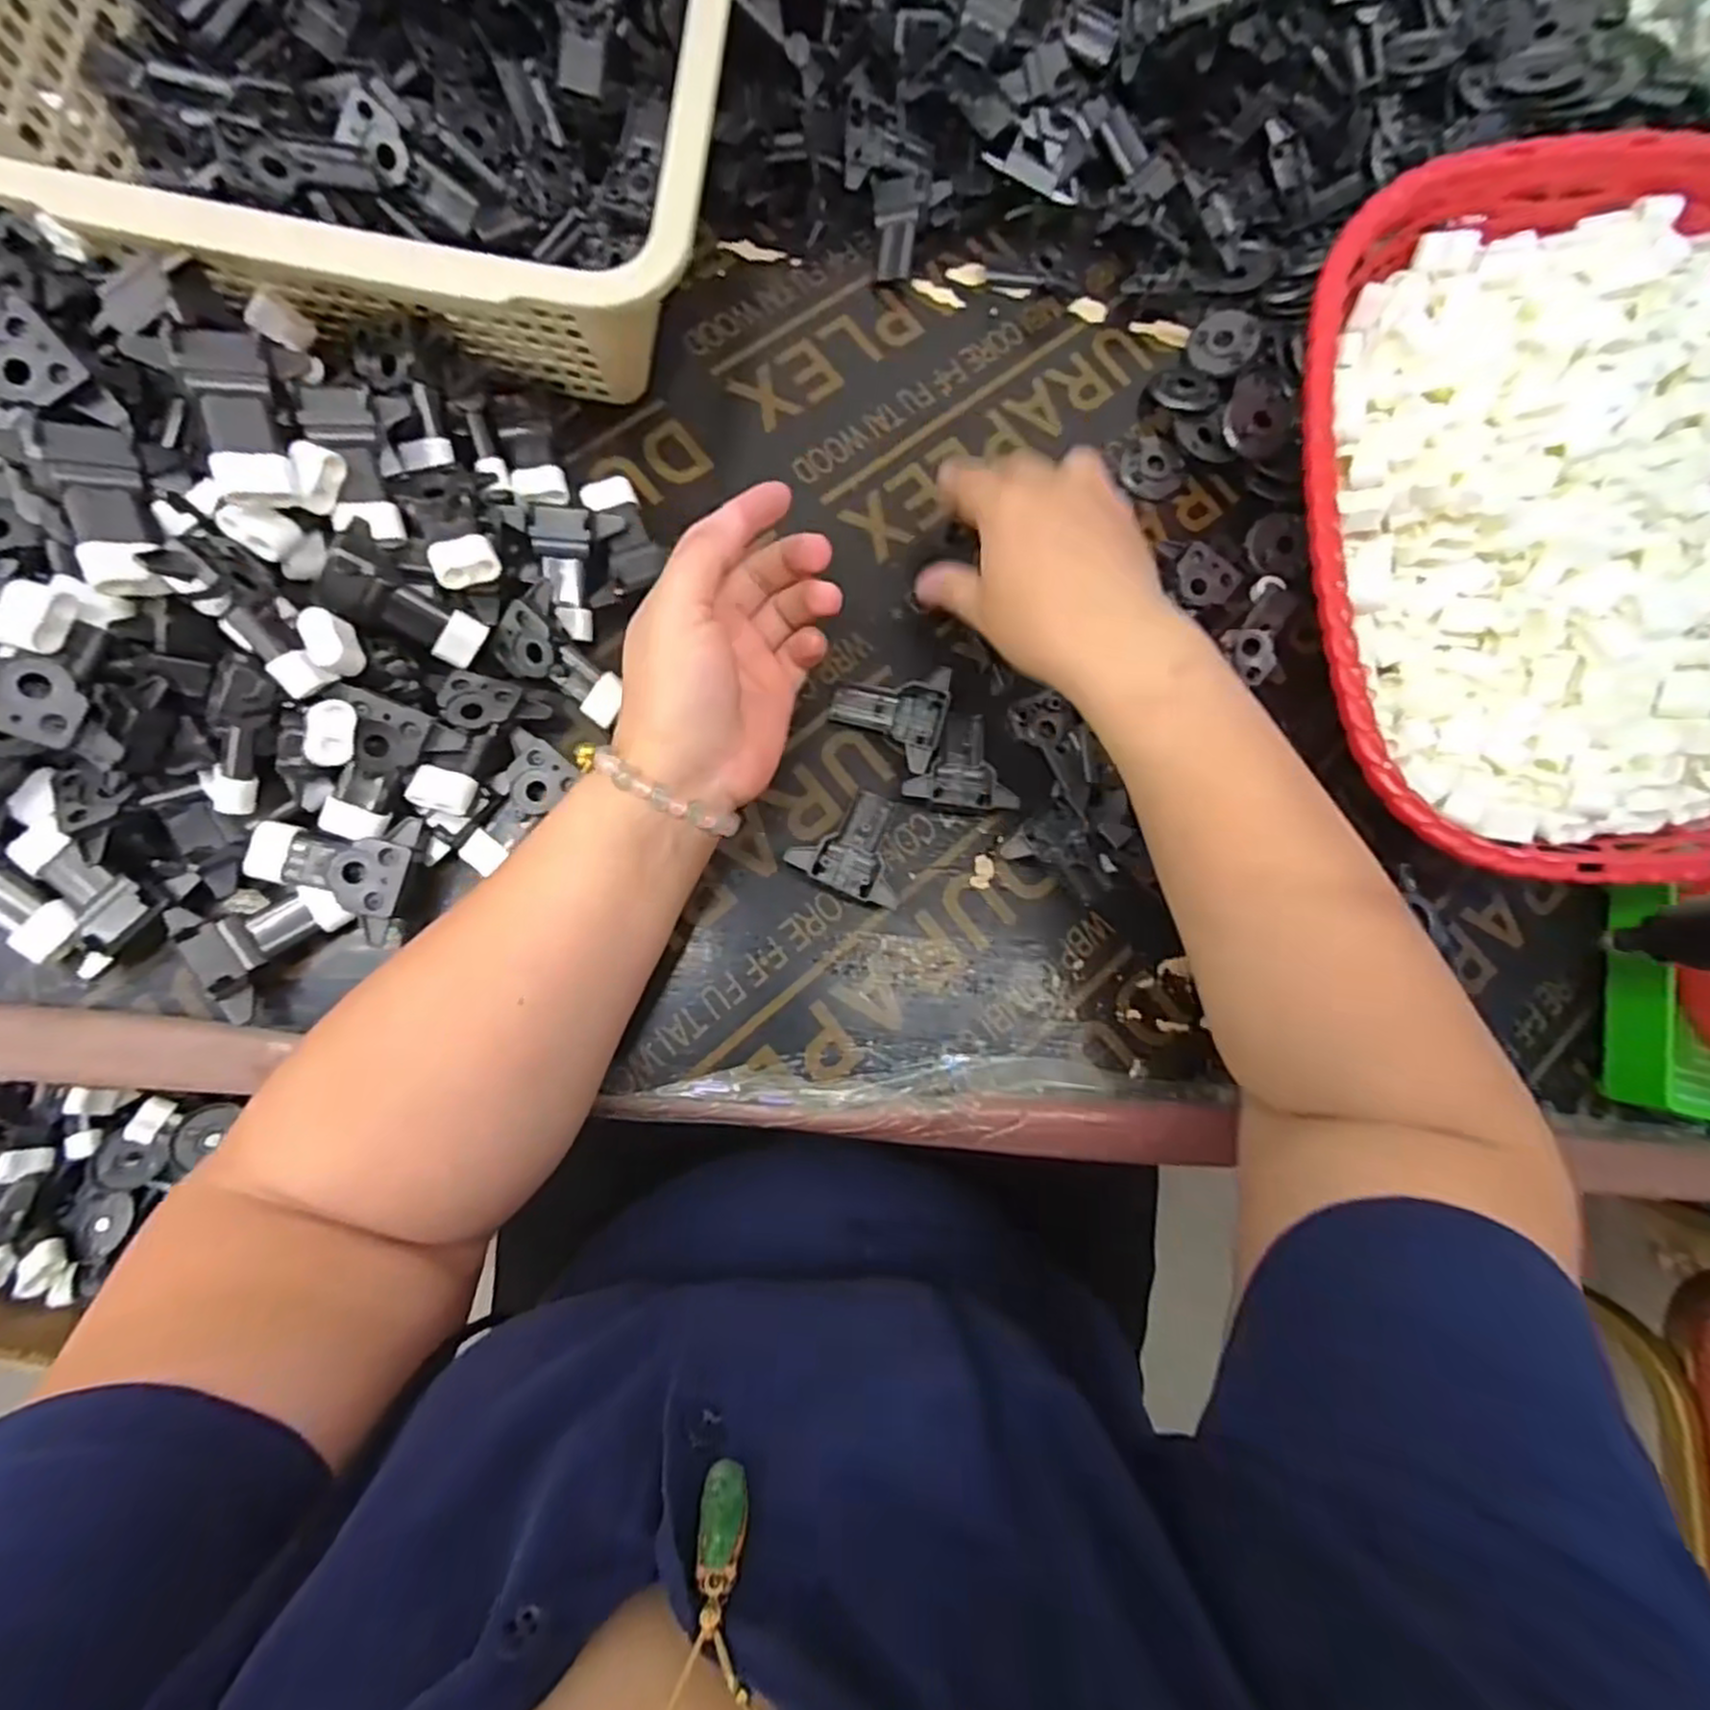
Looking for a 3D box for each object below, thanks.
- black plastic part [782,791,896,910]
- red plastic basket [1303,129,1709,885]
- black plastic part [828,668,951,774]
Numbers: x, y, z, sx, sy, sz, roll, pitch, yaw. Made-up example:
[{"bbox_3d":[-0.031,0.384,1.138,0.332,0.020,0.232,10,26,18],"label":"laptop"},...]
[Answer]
[{"bbox_3d":[0.001,-0.008,0.378,0.056,0.019,0.052,23,78,-2],"label":"black plastic part"},{"bbox_3d":[0.352,-0.165,0.376,0.261,0.094,0.353,-1,80,-7],"label":"red plastic basket"},{"bbox_3d":[0.018,-0.071,0.395,0.058,0.023,0.054,7,79,-6],"label":"black plastic part"}]

